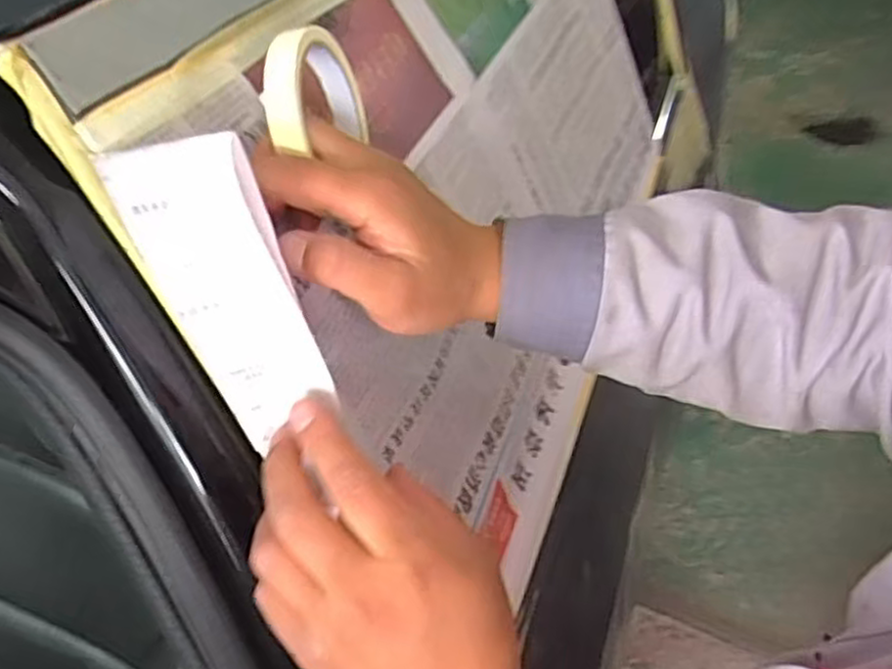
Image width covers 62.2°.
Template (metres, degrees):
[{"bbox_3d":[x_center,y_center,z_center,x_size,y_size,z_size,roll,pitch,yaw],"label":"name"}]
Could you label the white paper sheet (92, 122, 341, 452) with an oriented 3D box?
[{"bbox_3d":[-0.096,-0.019,0.325,0.067,0.134,0.018,-10,25,17],"label":"white paper sheet"}]

